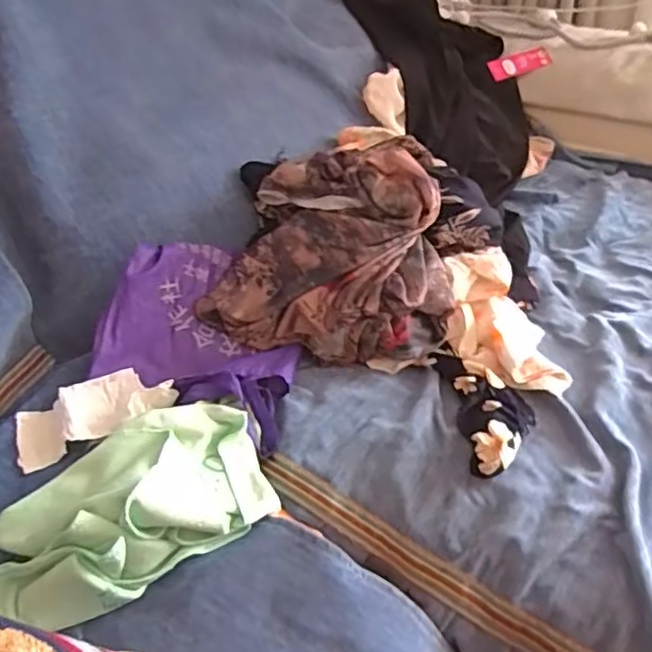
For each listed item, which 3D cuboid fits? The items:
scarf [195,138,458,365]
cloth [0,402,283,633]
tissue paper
[{"bbox_3d":[0.002,-0.083,0.736,0.253,0.192,0.181,0,38,6],"label":"scarf"},{"bbox_3d":[-0.162,0.145,0.549,0.230,0.076,0.129,-27,43,-27],"label":"cloth"},{"bbox_3d":[-0.228,0.083,0.656,0.153,0.015,0.066,-26,55,-11],"label":"tissue paper"}]

